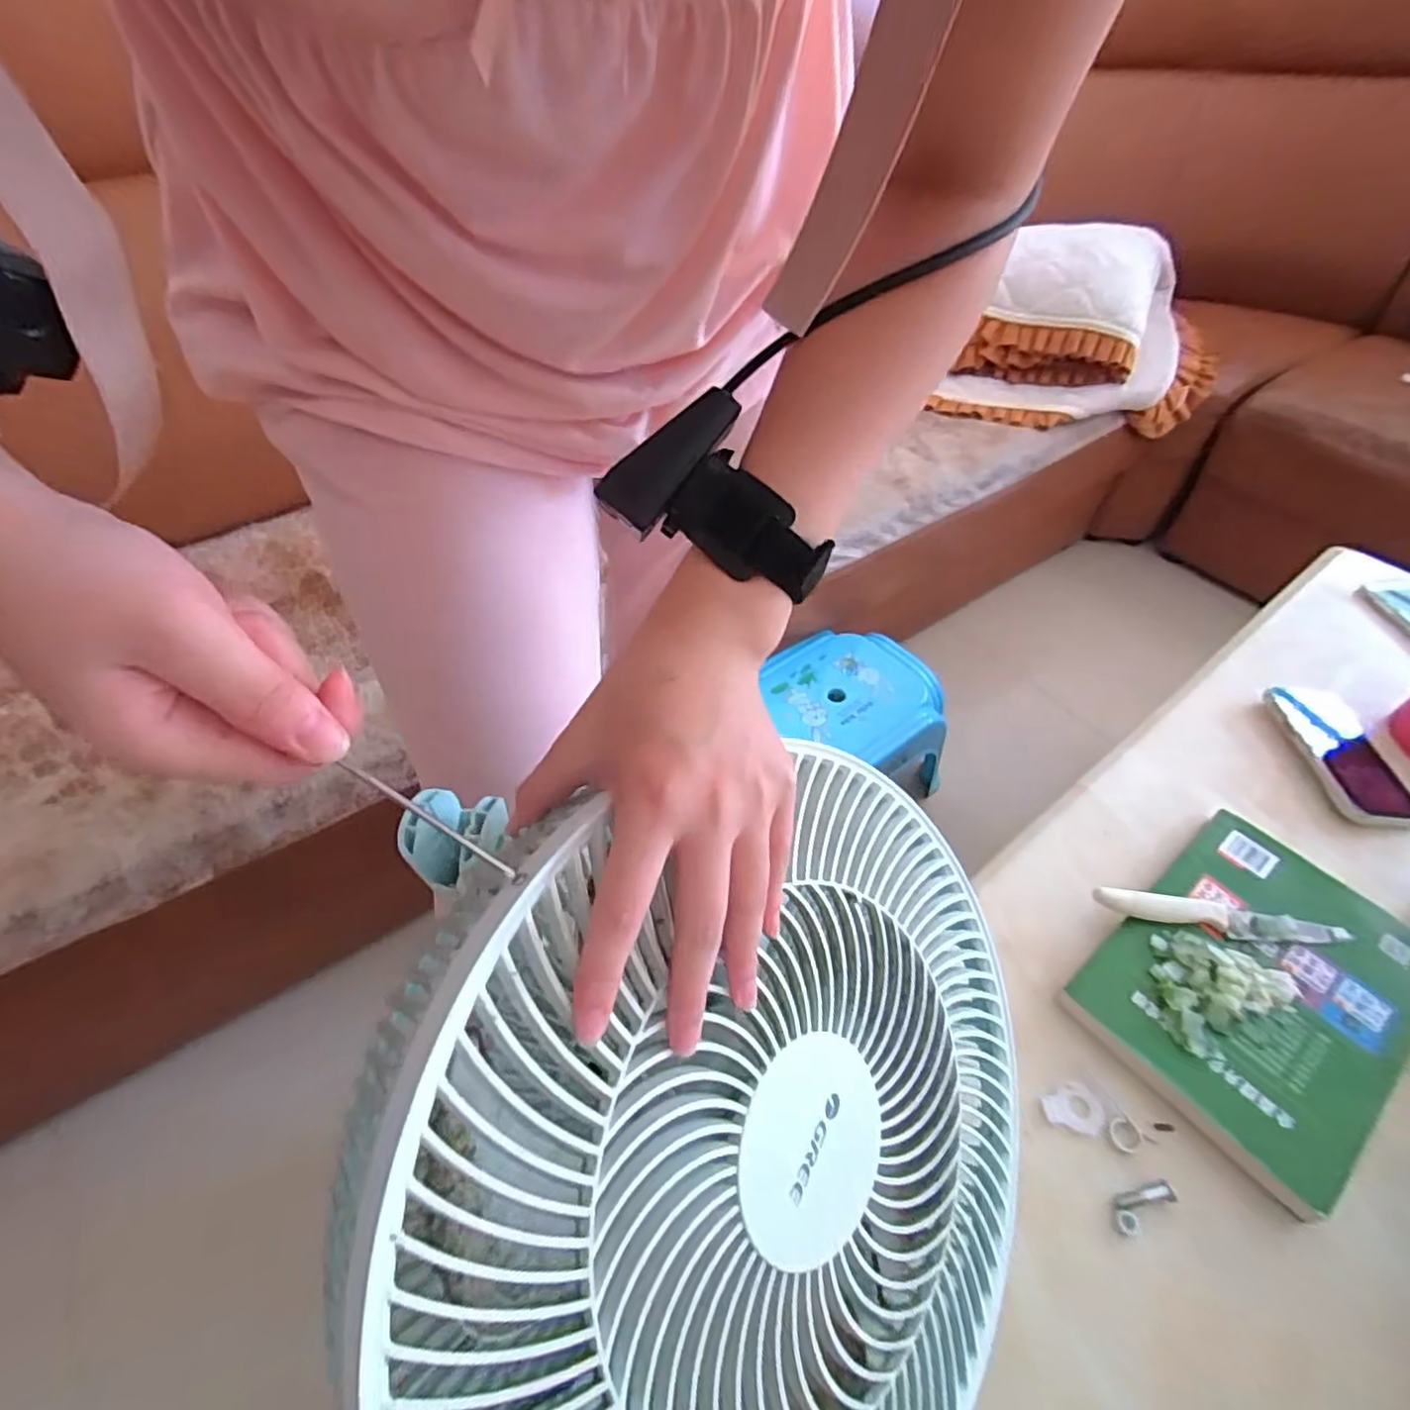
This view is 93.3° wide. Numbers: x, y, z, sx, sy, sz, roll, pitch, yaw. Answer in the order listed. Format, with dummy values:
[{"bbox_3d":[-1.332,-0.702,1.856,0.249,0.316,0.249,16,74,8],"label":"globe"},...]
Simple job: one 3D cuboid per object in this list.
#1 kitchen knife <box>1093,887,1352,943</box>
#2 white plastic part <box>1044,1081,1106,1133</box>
[{"bbox_3d":[0.372,0.152,0.481,0.166,0.018,0.022,9,50,8],"label":"kitchen knife"},{"bbox_3d":[0.237,0.259,0.427,0.036,0.004,0.027,-9,50,-7],"label":"white plastic part"}]

